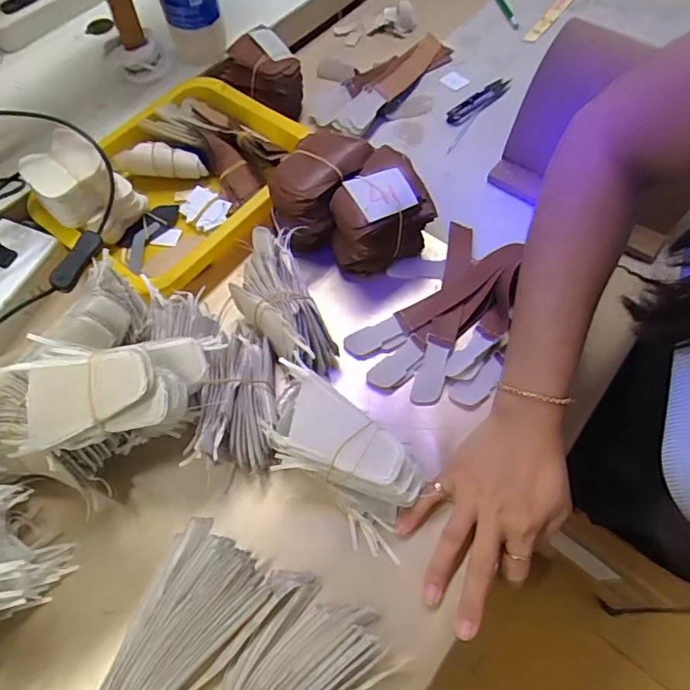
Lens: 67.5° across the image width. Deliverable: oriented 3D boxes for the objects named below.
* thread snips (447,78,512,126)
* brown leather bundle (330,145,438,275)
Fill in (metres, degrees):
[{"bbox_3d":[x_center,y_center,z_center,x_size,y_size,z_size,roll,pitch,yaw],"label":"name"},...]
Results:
[{"bbox_3d":[0.161,-0.292,0.617,0.098,0.009,0.024,-35,68,-16],"label":"thread snips"},{"bbox_3d":[0.033,-0.127,0.495,0.099,0.083,0.080,-24,65,-11],"label":"brown leather bundle"}]

